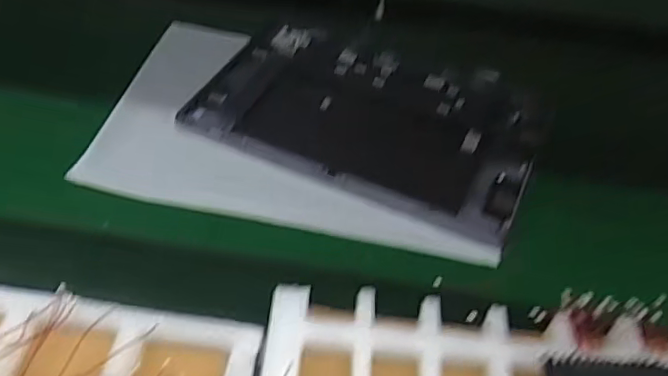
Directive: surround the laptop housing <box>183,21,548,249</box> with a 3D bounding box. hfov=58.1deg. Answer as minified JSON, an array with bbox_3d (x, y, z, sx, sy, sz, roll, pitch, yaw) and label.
[{"bbox_3d":[0.030,-0.065,0.473,0.254,0.012,0.170,21,49,14],"label":"laptop housing"}]

